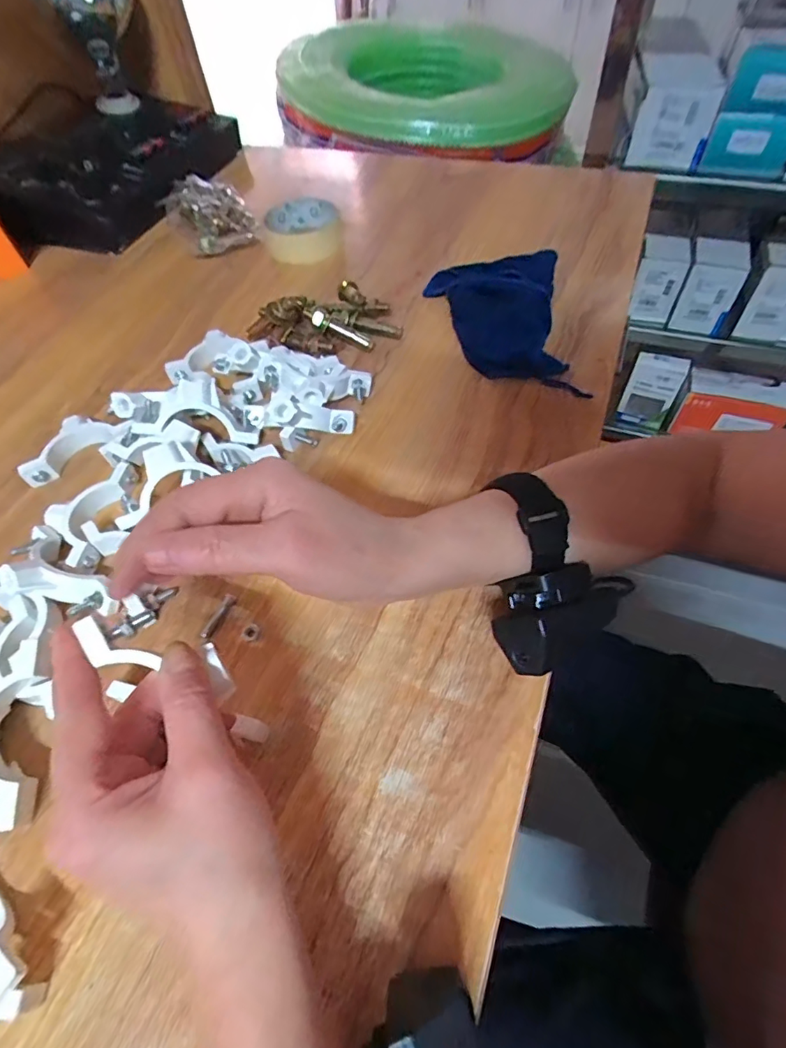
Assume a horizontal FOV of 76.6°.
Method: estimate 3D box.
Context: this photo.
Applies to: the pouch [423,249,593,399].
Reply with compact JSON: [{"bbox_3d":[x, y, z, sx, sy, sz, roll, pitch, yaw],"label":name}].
[{"bbox_3d":[0.095,-0.182,0.436,0.114,0.031,0.172,-1,56,3],"label":"pouch"}]

